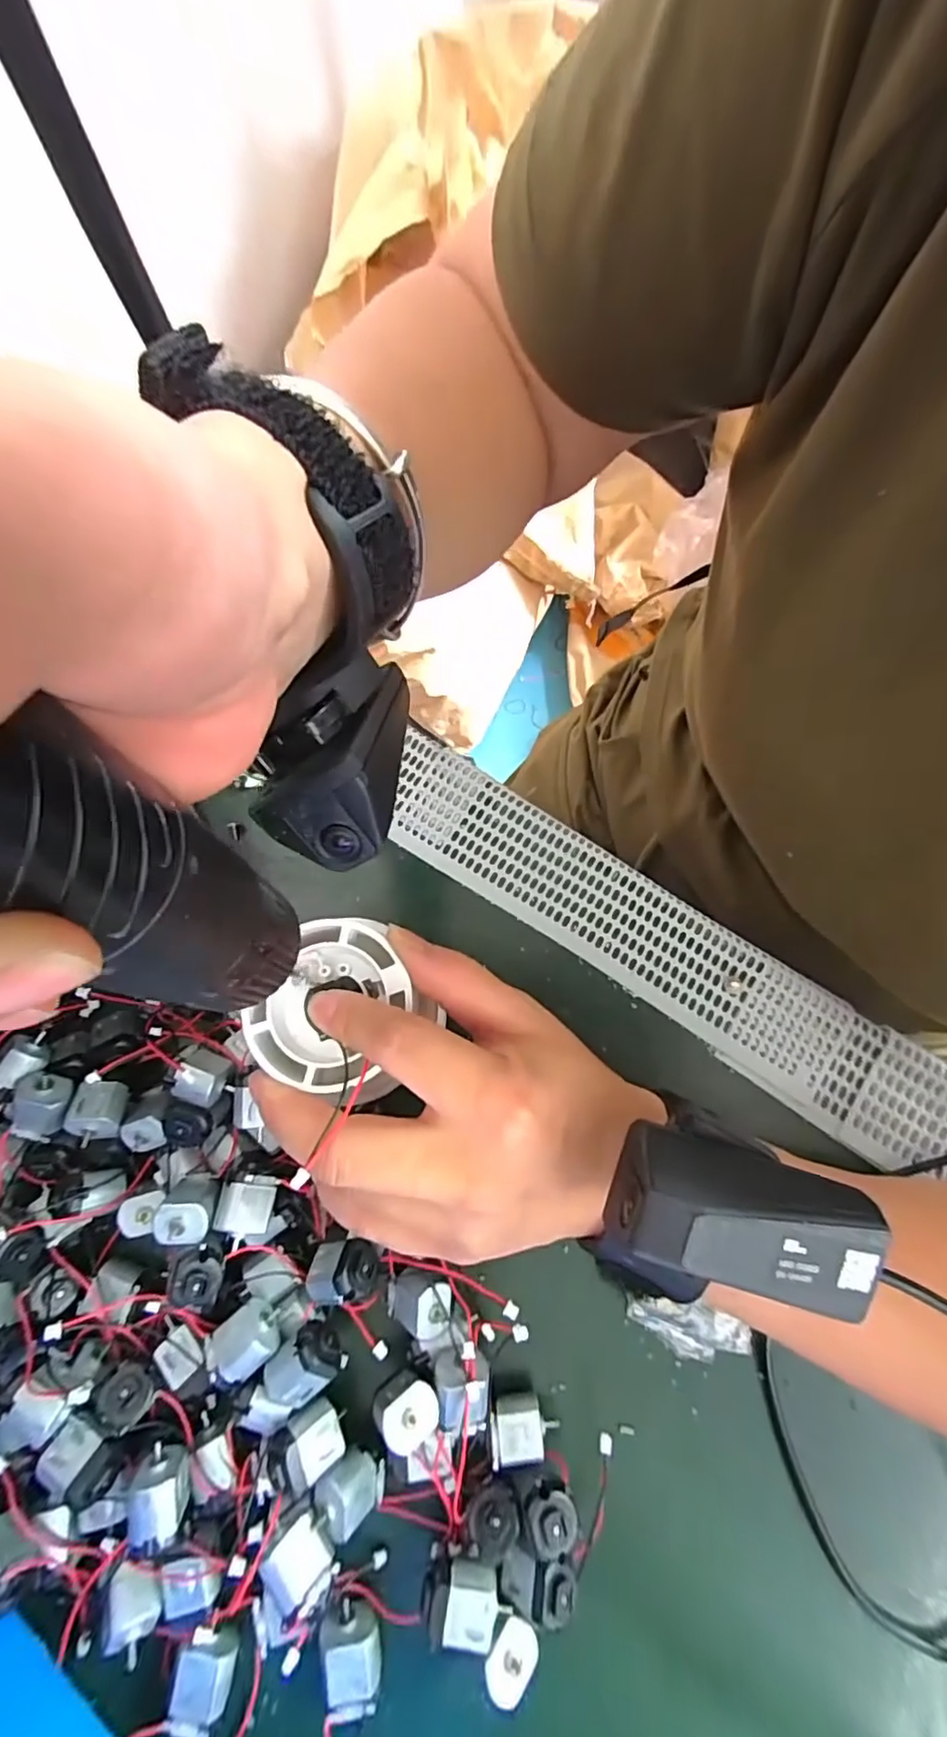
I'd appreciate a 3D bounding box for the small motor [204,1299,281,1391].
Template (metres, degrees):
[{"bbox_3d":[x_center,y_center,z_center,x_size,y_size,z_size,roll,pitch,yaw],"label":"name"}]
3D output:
[{"bbox_3d":[-0.082,0.171,0.212,0.019,0.016,0.023,43,81,9],"label":"small motor"}]

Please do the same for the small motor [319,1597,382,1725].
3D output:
[{"bbox_3d":[-0.041,0.266,0.200,0.018,0.013,0.023,-11,77,-2],"label":"small motor"}]

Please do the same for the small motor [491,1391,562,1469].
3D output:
[{"bbox_3d":[0.019,0.207,0.220,0.024,0.012,0.017,-6,77,0],"label":"small motor"}]

